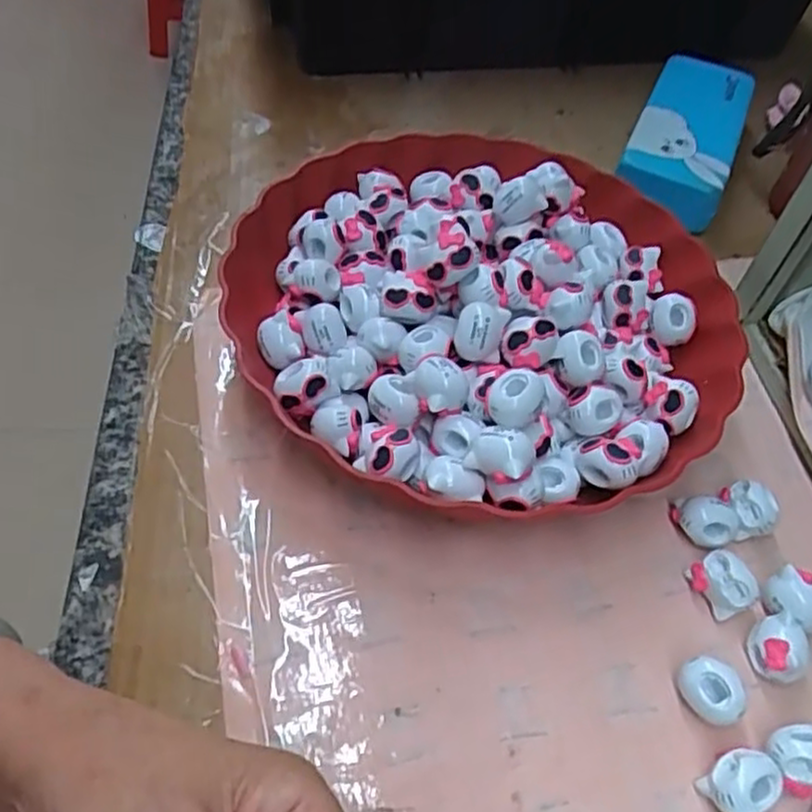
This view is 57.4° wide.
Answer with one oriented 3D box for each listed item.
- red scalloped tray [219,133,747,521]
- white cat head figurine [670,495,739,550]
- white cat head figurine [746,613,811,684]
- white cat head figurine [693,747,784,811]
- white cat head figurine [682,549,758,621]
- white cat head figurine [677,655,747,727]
[{"bbox_3d":[0.040,-0.053,0.378,0.251,0.058,0.249,-12,54,-14],"label":"red scalloped tray"},{"bbox_3d":[0.134,0.052,0.334,0.028,0.018,0.018,26,55,15],"label":"white cat head figurine"},{"bbox_3d":[0.151,0.099,0.299,0.021,0.019,0.022,2,52,-3],"label":"white cat head figurine"},{"bbox_3d":[0.120,0.136,0.267,0.025,0.019,0.021,-9,53,-12],"label":"white cat head figurine"},{"bbox_3d":[0.134,0.075,0.314,0.015,0.022,0.025,-22,57,-20],"label":"white cat head figurine"},{"bbox_3d":[0.117,0.110,0.285,0.016,0.021,0.024,-29,60,-25],"label":"white cat head figurine"}]

